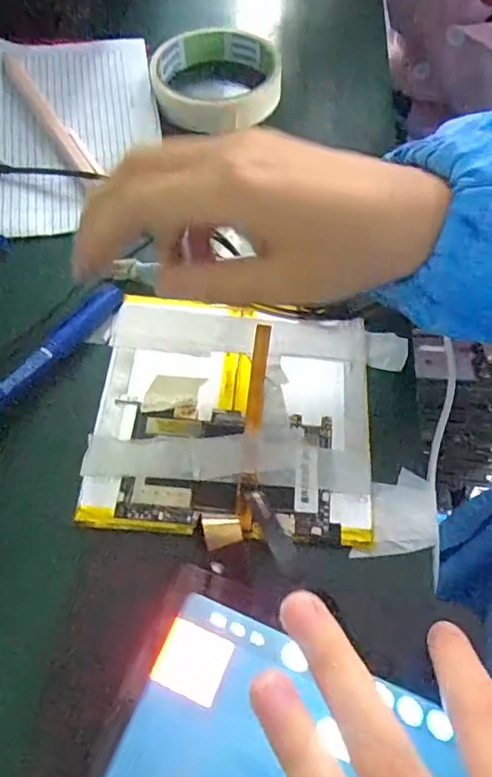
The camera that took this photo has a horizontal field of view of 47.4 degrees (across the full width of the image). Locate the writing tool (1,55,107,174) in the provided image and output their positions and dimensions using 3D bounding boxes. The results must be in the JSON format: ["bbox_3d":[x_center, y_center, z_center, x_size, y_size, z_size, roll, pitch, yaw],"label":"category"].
[{"bbox_3d":[-0.128,-0.179,0.363,0.014,0.011,0.121,-31,67,-19],"label":"writing tool"}]

